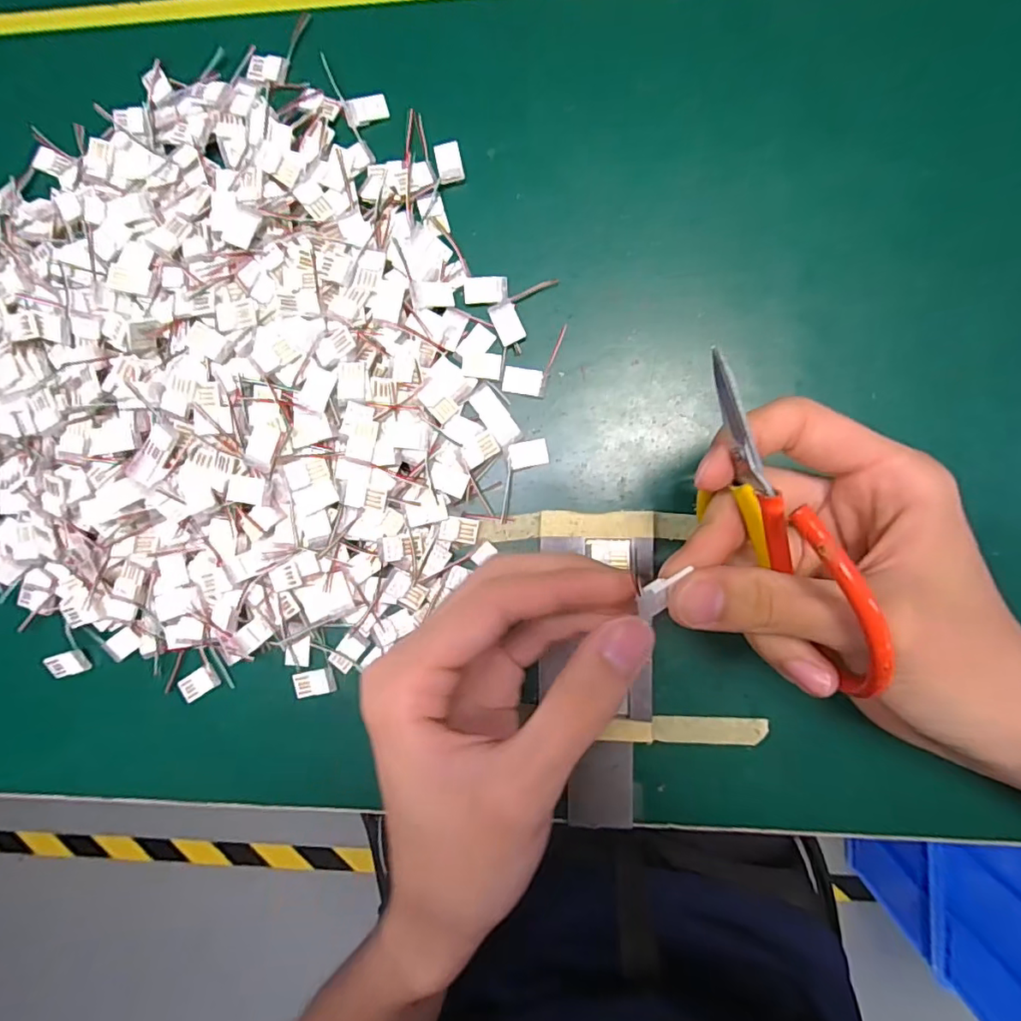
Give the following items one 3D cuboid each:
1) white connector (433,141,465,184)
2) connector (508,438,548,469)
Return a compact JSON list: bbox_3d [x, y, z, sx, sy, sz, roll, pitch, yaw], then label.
[{"bbox_3d":[-0.029,-0.164,0.256,0.012,0.004,0.020,-11,88,4],"label":"white connector"},{"bbox_3d":[0.009,-0.026,0.250,0.017,0.006,0.012,-10,88,4],"label":"connector"}]

